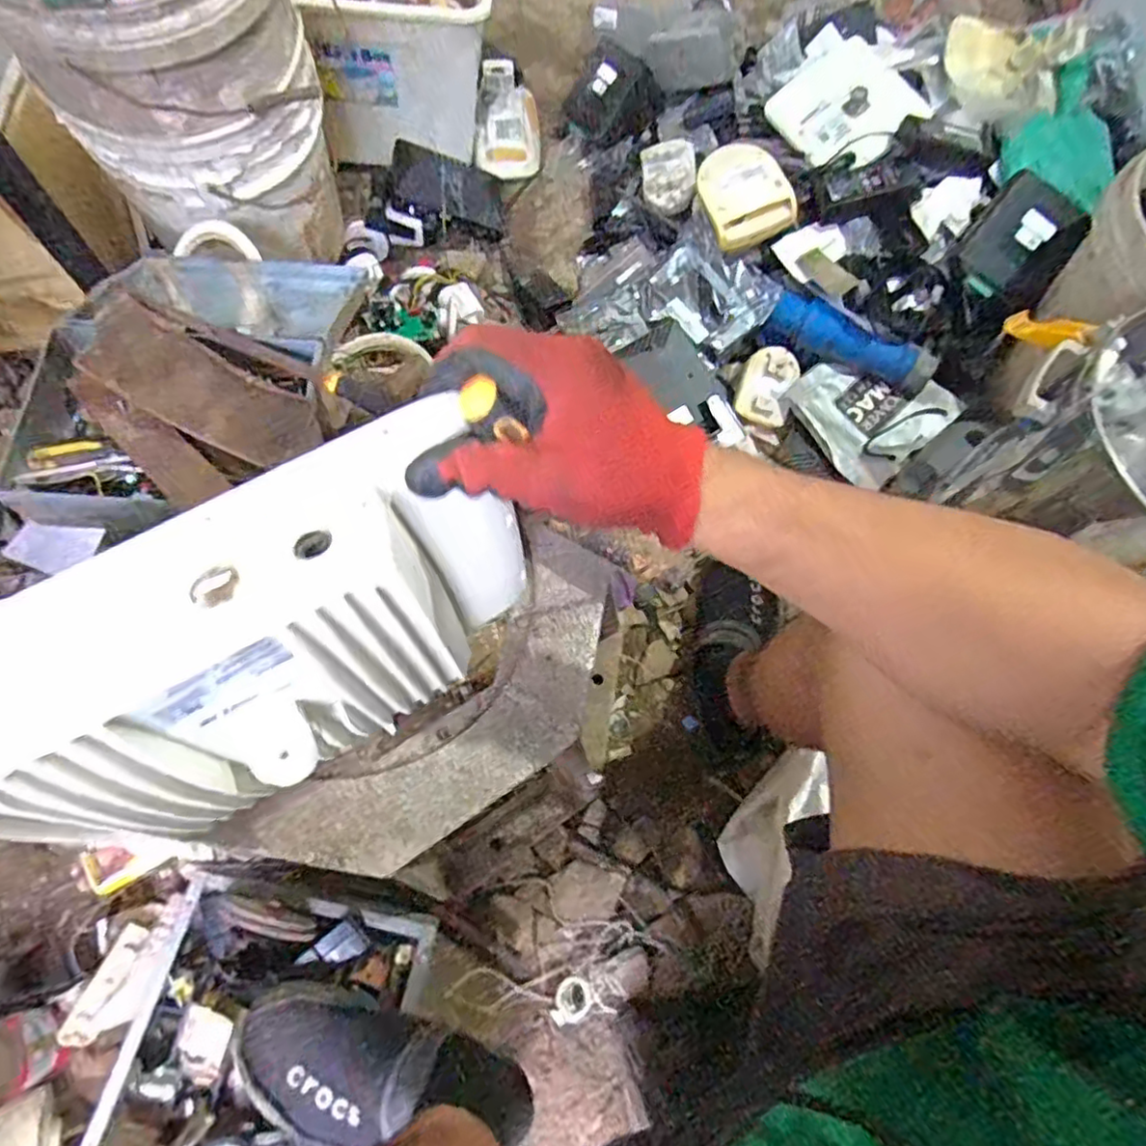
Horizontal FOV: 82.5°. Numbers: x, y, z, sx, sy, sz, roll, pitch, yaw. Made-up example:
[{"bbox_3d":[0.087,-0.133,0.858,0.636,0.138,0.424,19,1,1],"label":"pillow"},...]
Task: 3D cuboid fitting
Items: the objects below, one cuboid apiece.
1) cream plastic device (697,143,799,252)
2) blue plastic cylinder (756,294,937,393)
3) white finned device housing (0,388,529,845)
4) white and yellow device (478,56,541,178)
[{"bbox_3d":[0.251,-0.566,0.962,0.127,0.056,0.144,-25,72,-11],"label":"cream plastic device"},{"bbox_3d":[0.402,-0.333,0.960,0.241,0.057,0.051,30,71,9],"label":"blue plastic cylinder"},{"bbox_3d":[-0.147,0.042,0.357,0.271,0.183,0.102,-27,73,-12],"label":"white finned device housing"},{"bbox_3d":[-0.113,-0.807,1.144,0.113,0.088,0.191,2,69,-2],"label":"white and yellow device"}]

